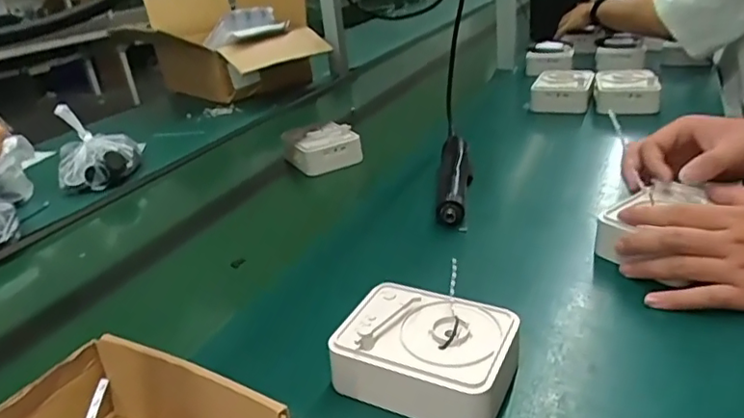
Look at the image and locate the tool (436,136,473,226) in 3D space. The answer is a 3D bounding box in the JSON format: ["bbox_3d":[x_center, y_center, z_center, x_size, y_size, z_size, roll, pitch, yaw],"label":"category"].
[{"bbox_3d":[0.107,-0.040,0.738,0.041,0.048,0.199,-1,25,10],"label":"tool"}]

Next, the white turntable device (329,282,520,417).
[{"bbox_3d":[0.044,0.109,0.440,0.128,0.055,0.093,7,28,26],"label":"white turntable device"}]

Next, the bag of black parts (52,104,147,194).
[{"bbox_3d":[-0.452,-0.101,0.943,0.128,0.111,0.136,-13,26,-16],"label":"bag of black parts"}]

